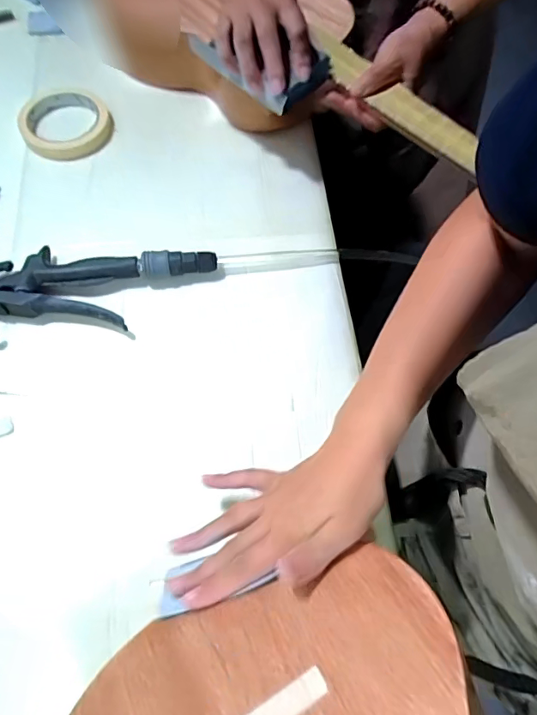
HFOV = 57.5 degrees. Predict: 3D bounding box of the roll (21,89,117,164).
[{"bbox_3d":[-0.233,-0.278,0.572,0.098,0.025,0.105,-6,67,-4],"label":"roll"}]

